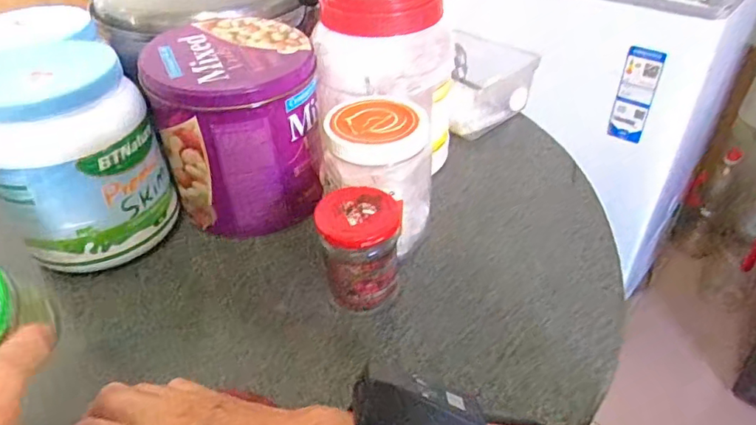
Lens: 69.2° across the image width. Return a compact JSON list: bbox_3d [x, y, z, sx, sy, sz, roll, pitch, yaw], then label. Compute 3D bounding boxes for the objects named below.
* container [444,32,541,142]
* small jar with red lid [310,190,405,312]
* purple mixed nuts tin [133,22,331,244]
[{"bbox_3d":[0.114,-0.158,0.680,0.117,0.073,0.113,-33,48,-32],"label":"container"},{"bbox_3d":[-0.015,0.029,0.441,0.066,0.080,0.061,-2,39,1],"label":"small jar with red lid"},{"bbox_3d":[-0.132,-0.083,0.533,0.146,0.158,0.137,-10,39,-9],"label":"purple mixed nuts tin"}]

